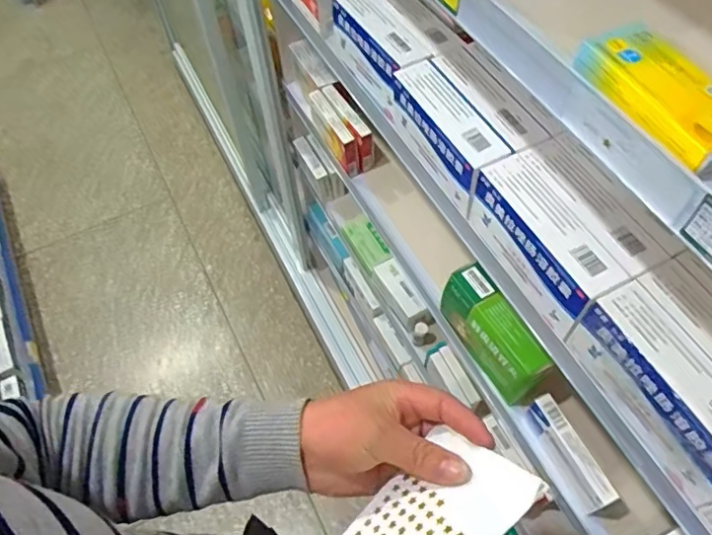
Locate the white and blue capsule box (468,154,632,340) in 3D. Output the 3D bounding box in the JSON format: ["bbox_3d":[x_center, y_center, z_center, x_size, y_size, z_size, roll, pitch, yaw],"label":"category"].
[{"bbox_3d":[0.166,-0.020,0.497,0.045,0.075,0.150,-24,60,-12],"label":"white and blue capsule box"}]

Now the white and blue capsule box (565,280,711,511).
[{"bbox_3d":[0.236,0.094,0.422,0.046,0.081,0.153,-25,60,-13],"label":"white and blue capsule box"}]

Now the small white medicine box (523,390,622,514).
[{"bbox_3d":[0.242,0.210,0.628,0.028,0.054,0.124,-24,60,-12],"label":"small white medicine box"}]

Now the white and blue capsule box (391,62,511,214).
[{"bbox_3d":[0.093,-0.137,0.576,0.047,0.078,0.160,-23,60,-12],"label":"white and blue capsule box"}]

